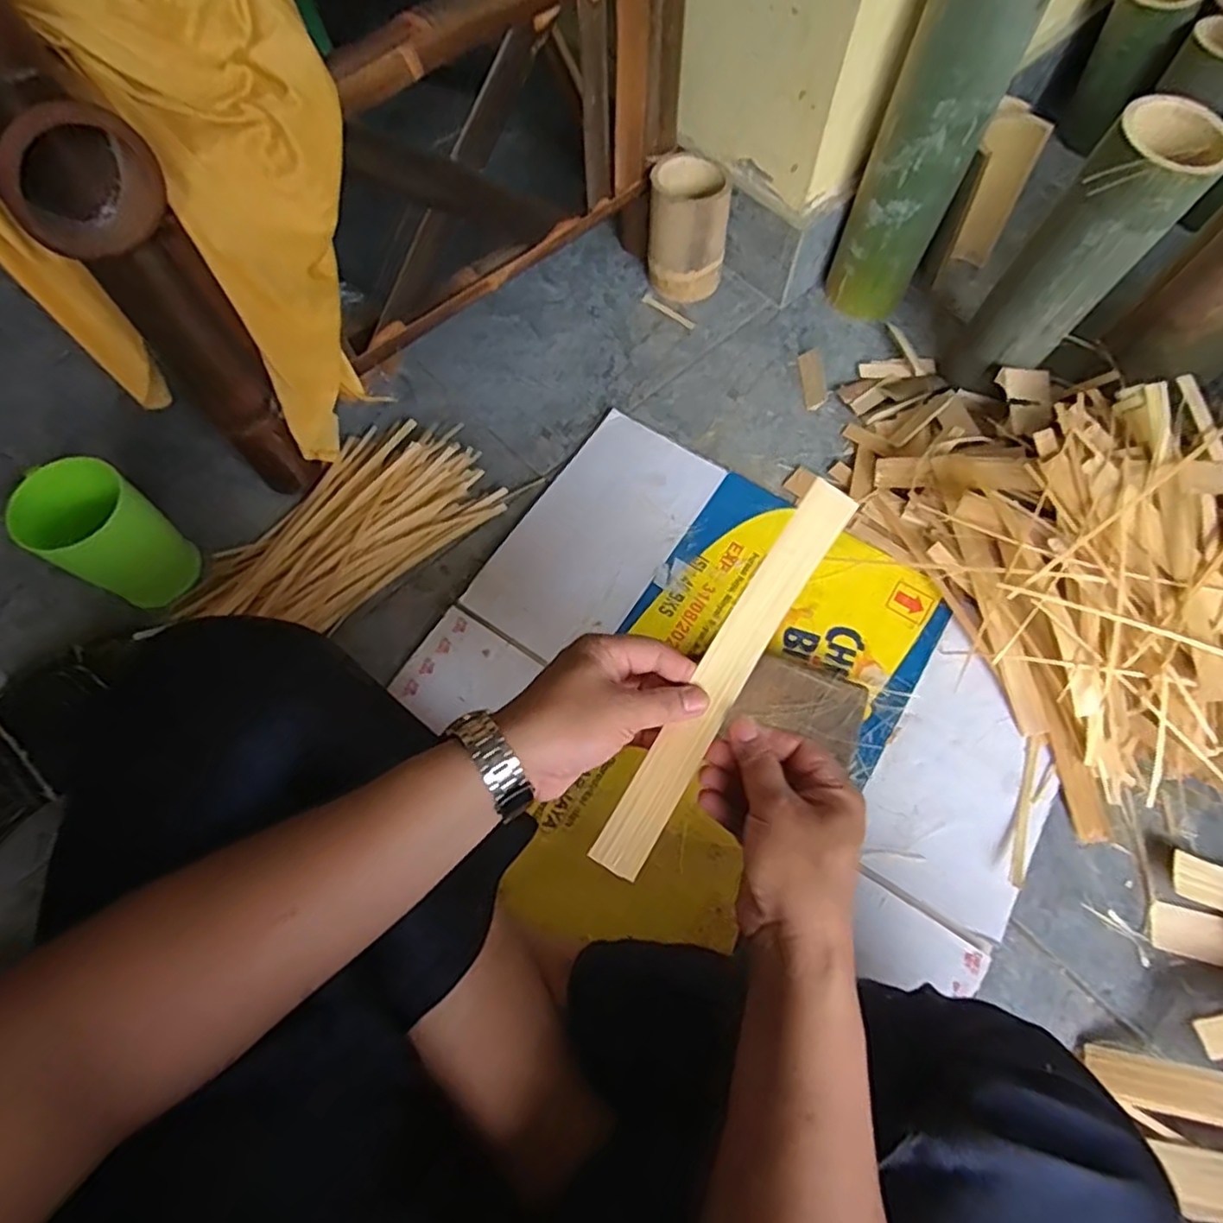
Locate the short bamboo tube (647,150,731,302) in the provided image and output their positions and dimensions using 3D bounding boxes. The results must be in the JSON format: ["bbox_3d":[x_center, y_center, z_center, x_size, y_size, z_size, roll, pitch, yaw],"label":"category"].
[{"bbox_3d":[0.085,-0.425,0.764,0.087,0.126,0.079,8,67,3],"label":"short bamboo tube"}]

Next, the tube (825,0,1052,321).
[{"bbox_3d":[0.304,-0.448,0.663,0.089,0.323,0.082,18,68,7],"label":"tube"}]

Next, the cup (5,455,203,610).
[{"bbox_3d":[-0.445,-0.062,0.612,0.079,0.136,0.085,0,67,0],"label":"cup"}]

